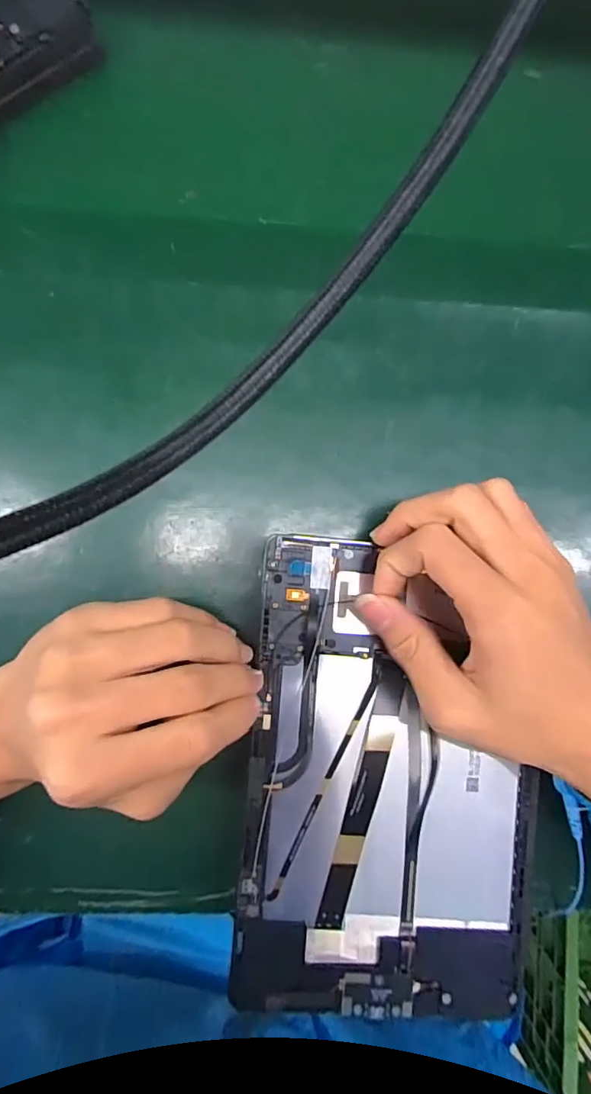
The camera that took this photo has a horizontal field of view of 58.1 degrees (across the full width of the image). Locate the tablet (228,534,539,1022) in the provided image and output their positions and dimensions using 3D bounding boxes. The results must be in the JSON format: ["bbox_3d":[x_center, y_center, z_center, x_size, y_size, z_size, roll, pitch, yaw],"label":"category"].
[{"bbox_3d":[0.051,0.120,0.279,0.149,0.016,0.236,4,90,-4],"label":"tablet"}]

